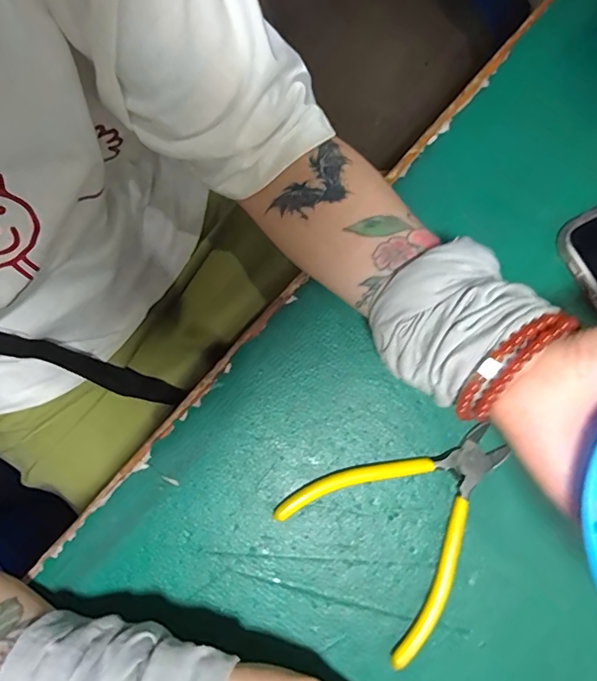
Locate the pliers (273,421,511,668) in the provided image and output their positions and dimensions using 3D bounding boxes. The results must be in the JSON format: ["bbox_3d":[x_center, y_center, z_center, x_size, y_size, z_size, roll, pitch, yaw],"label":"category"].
[{"bbox_3d":[0.073,0.108,0.302,0.130,0.014,0.113,-38,81,-7],"label":"pliers"}]

